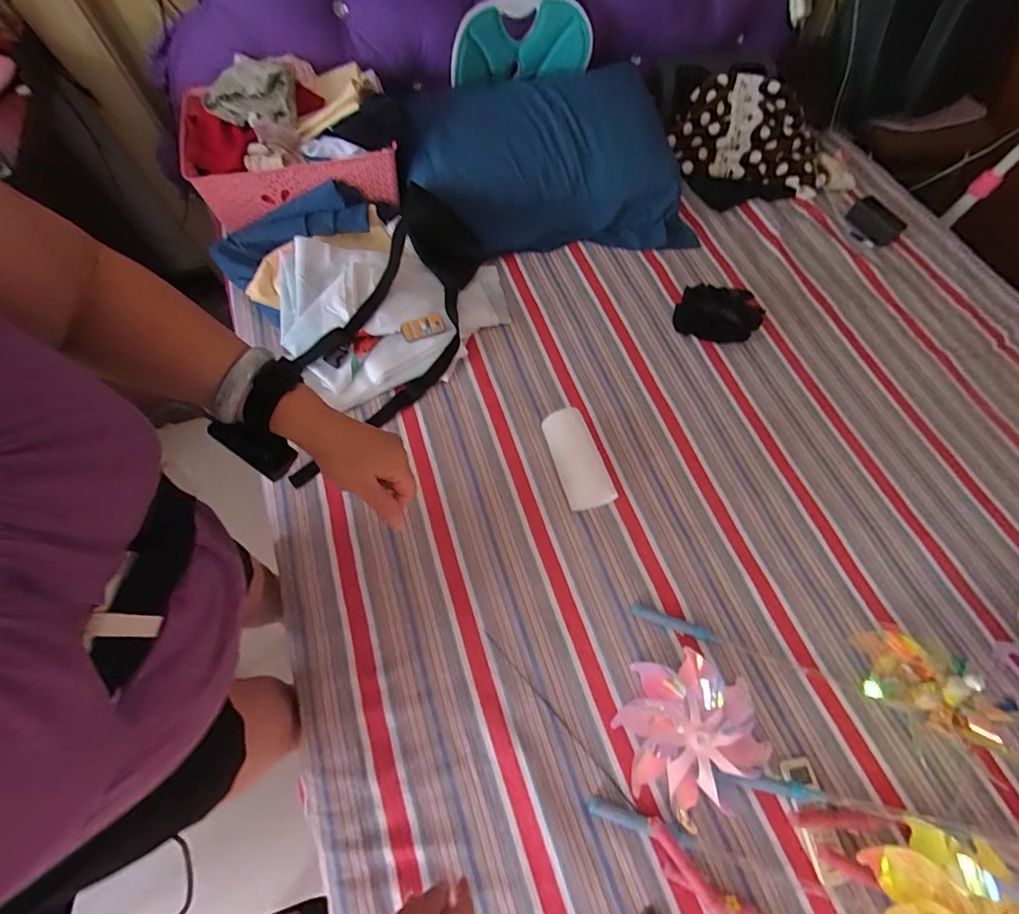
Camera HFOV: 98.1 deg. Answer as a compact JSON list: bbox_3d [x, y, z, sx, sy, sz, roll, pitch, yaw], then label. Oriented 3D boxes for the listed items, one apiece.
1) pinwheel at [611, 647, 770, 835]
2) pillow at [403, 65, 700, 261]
[{"bbox_3d":[0.265,0.398,0.638,0.197,0.043,0.198,1,65,-1],"label":"pinwheel"},{"bbox_3d":[0.091,-0.691,1.054,0.645,0.215,0.399,-8,65,-5],"label":"pillow"}]

